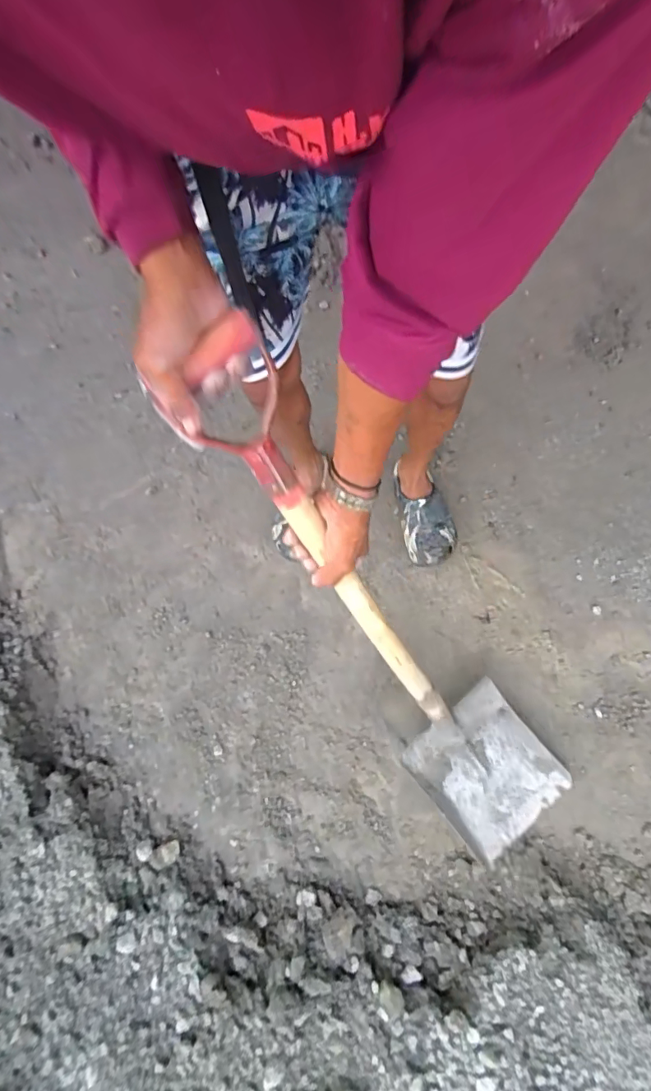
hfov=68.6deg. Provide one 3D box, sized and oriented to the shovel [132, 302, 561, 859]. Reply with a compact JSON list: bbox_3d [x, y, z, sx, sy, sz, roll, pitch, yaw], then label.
[{"bbox_3d":[0.145,0.172,0.680,0.223,1.008,0.148,-42,39,-12],"label":"shovel"}]

